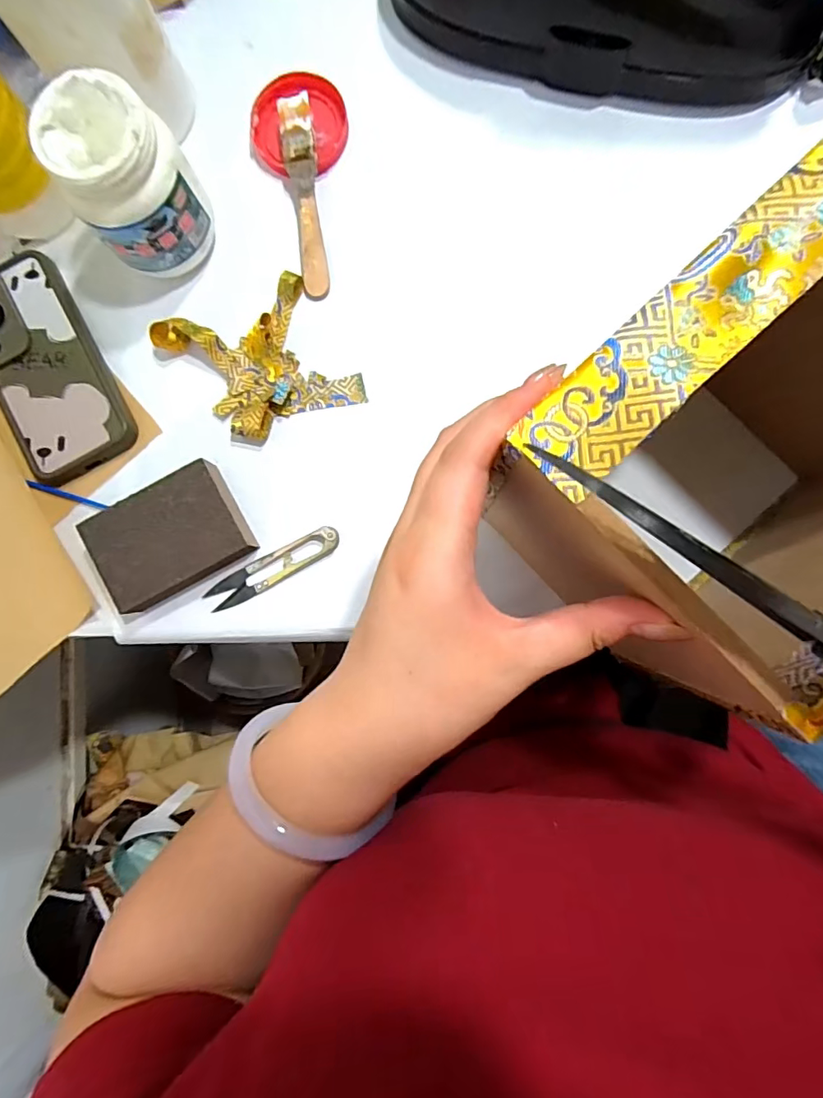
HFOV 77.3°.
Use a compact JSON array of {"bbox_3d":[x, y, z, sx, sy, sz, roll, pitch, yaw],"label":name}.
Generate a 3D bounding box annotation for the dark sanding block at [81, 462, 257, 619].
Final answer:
[{"bbox_3d":[-0.164,-0.008,0.353,0.100,0.026,0.072,-29,85,1],"label":"dark sanding block"}]

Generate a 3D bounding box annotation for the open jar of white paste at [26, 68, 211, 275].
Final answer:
[{"bbox_3d":[-0.177,-0.234,0.333,0.074,0.091,0.080,-31,87,0],"label":"open jar of white paste"}]

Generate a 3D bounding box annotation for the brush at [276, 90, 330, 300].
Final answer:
[{"bbox_3d":[-0.075,-0.251,0.368,0.023,0.020,0.137,-8,86,-1],"label":"brush"}]

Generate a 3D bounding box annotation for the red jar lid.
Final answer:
[{"bbox_3d":[-0.082,-0.311,0.374,0.070,0.012,0.071,0,86,3],"label":"red jar lid"}]

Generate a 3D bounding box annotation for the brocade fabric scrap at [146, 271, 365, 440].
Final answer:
[{"bbox_3d":[-0.107,-0.131,0.364,0.116,0.014,0.102,-25,85,1],"label":"brocade fabric scrap"}]

